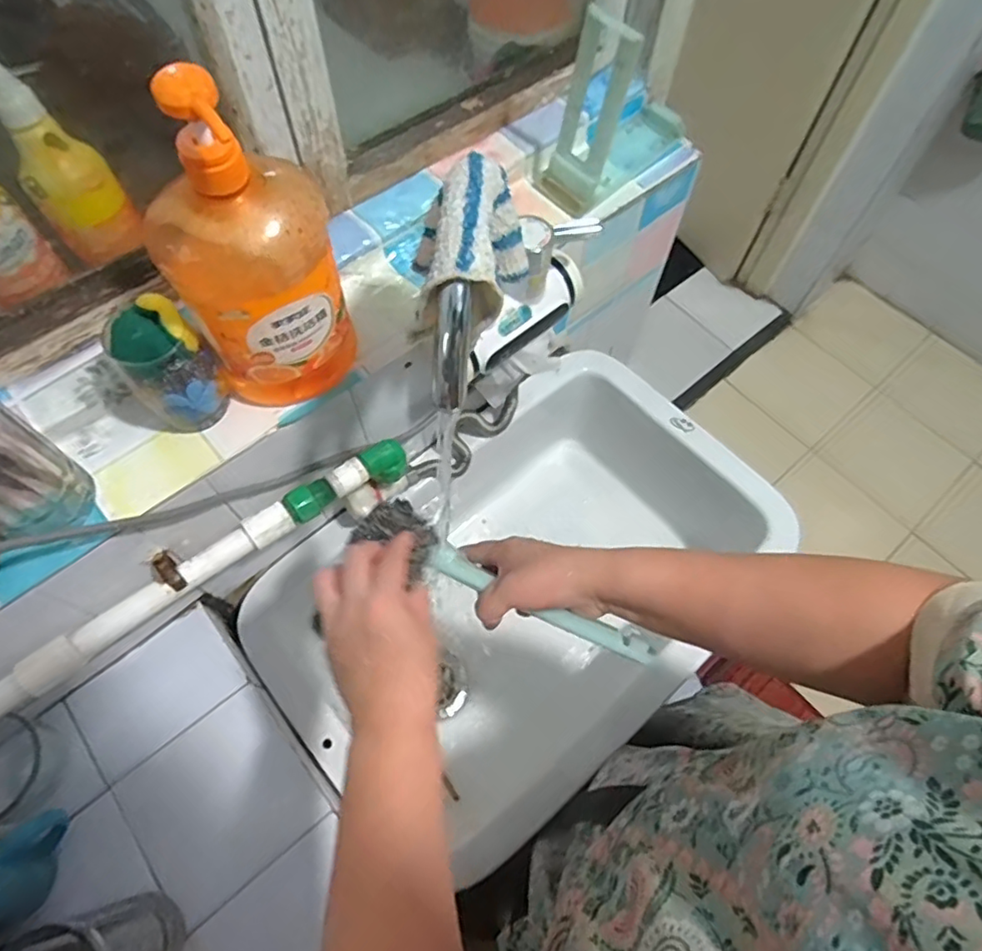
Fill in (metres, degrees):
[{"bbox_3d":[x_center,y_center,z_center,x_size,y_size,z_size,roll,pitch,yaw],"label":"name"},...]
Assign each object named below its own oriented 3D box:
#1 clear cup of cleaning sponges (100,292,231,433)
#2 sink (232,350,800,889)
[{"bbox_3d":[-0.256,-0.084,0.489,0.063,0.109,0.054,-37,70,-18],"label":"clear cup of cleaning sponges"},{"bbox_3d":[0.022,0.147,0.827,0.597,0.269,0.405,-36,70,-18],"label":"sink"}]

